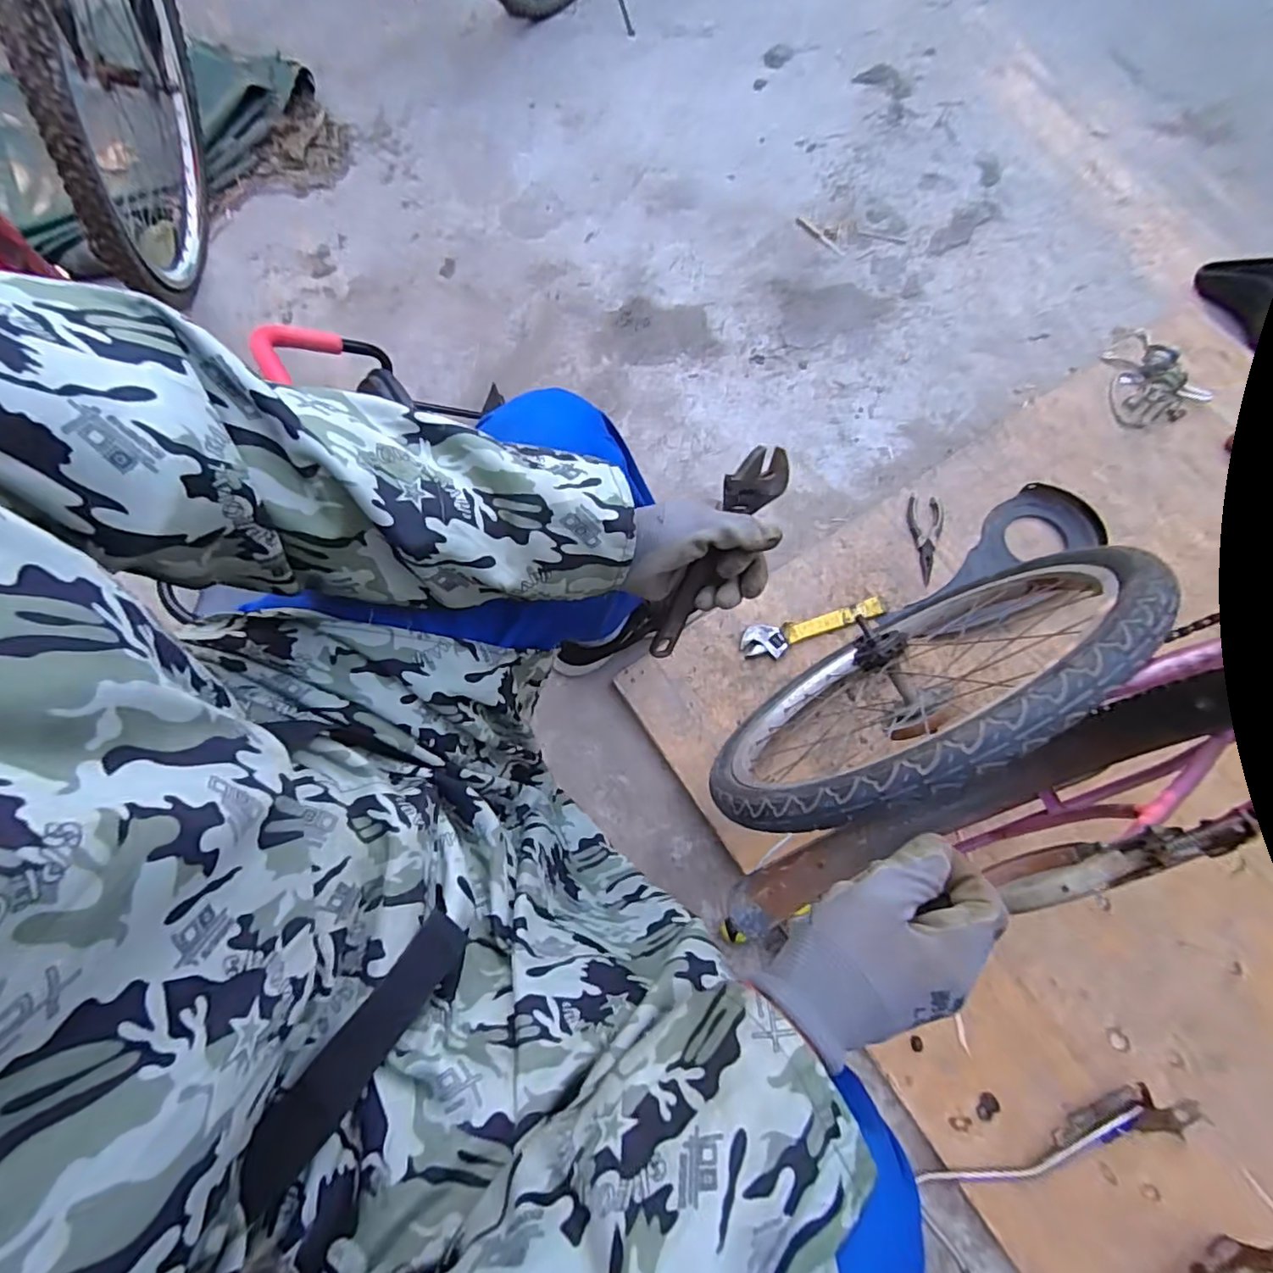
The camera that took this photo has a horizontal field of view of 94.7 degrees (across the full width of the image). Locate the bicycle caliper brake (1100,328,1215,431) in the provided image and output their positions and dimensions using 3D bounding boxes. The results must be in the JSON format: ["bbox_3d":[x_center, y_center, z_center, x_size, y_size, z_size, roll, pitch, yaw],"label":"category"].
[{"bbox_3d":[0.894,-0.462,1.037,0.179,0.033,0.196,0,72,0],"label":"bicycle caliper brake"}]

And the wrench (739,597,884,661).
[{"bbox_3d":[0.273,-0.010,0.902,0.229,0.015,0.053,-13,72,-5],"label":"wrench"}]

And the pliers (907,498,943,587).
[{"bbox_3d":[0.472,-0.157,0.949,0.056,0.007,0.149,3,72,1],"label":"pliers"}]

